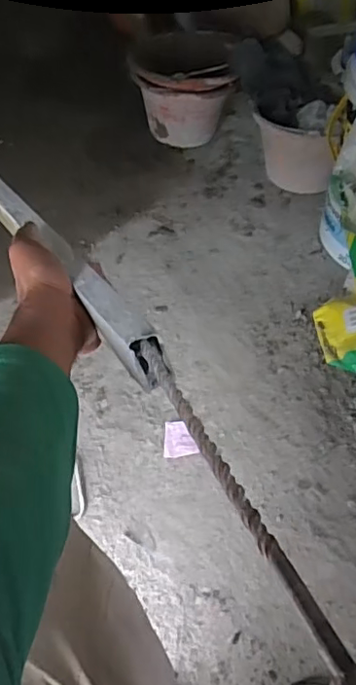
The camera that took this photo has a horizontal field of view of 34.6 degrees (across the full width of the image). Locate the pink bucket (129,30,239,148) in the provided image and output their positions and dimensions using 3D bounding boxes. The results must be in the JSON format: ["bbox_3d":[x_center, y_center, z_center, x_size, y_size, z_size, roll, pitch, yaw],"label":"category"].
[{"bbox_3d":[0.008,-0.574,1.328,0.224,0.197,0.209,1,51,-1],"label":"pink bucket"}]

